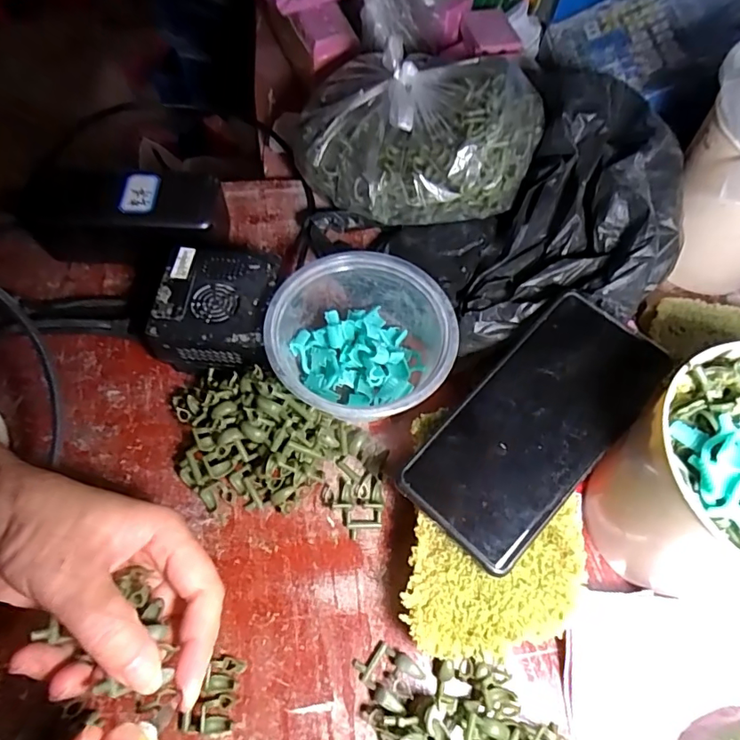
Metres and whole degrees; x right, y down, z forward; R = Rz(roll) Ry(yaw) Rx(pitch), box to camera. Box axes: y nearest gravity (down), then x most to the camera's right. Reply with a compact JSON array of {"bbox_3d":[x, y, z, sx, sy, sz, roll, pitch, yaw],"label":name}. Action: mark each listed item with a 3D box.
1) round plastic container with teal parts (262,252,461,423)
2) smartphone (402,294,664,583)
[{"bbox_3d":[-0.005,-0.015,0.335,0.113,0.063,0.122,1,62,-2],"label":"round plastic container with teal parts"},{"bbox_3d":[0.094,0.029,0.284,0.075,0.006,0.159,41,77,17],"label":"smartphone"}]

